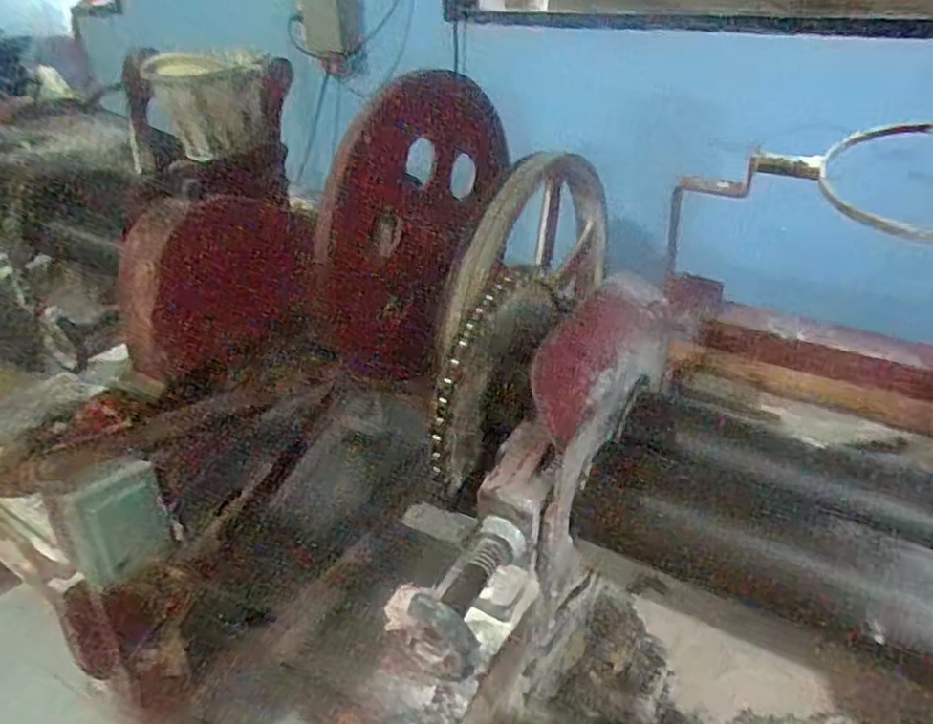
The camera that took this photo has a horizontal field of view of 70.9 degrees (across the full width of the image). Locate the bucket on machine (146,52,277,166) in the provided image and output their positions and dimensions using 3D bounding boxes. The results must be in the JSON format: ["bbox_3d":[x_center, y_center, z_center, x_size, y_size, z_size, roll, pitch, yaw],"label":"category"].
[{"bbox_3d":[-0.583,-0.621,1.559,0.291,0.214,0.235,-10,33,-15],"label":"bucket on machine"}]

